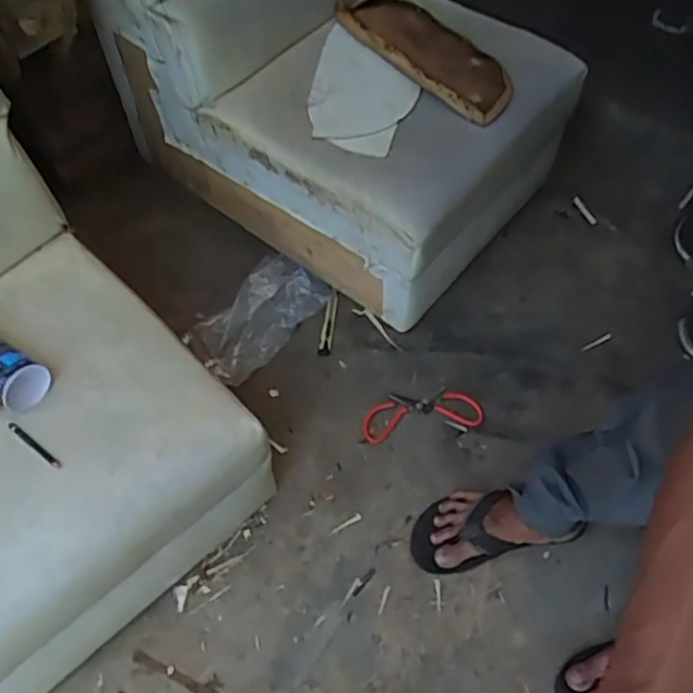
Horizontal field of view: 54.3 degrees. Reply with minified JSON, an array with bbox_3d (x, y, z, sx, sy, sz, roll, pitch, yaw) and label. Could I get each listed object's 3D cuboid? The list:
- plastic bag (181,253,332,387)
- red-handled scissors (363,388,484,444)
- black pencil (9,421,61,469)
[{"bbox_3d":[-0.166,-0.065,1.275,0.151,0.034,0.279,35,62,20],"label":"plastic bag"},{"bbox_3d":[0.132,0.114,1.190,0.215,0.015,0.079,-9,57,-8],"label":"red-handled scissors"},{"bbox_3d":[-0.380,0.120,0.820,0.088,0.008,0.010,33,64,20],"label":"black pencil"}]

